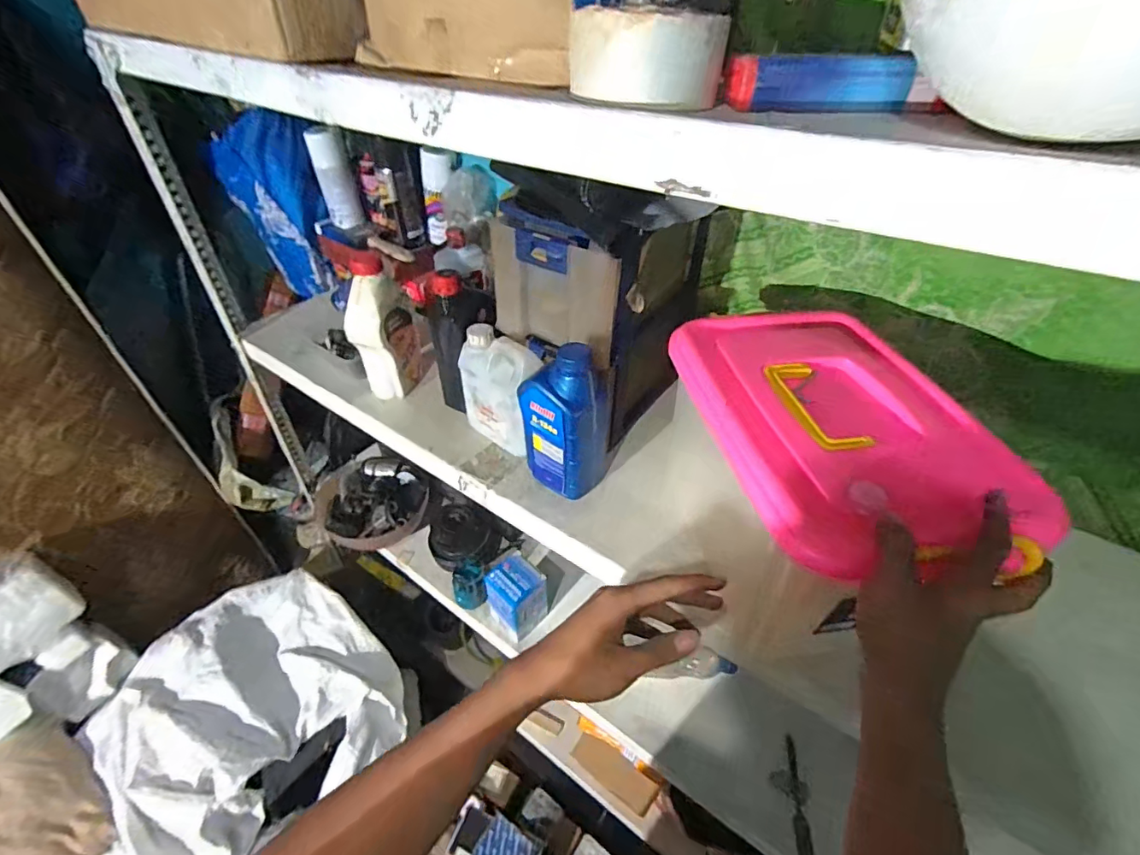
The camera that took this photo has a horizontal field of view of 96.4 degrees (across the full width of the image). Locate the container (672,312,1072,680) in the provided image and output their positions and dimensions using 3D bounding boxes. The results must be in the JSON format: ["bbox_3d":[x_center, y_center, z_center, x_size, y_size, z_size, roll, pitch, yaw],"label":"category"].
[{"bbox_3d":[0.256,0.059,0.554,0.223,0.241,0.320,-8,41,-1],"label":"container"}]

